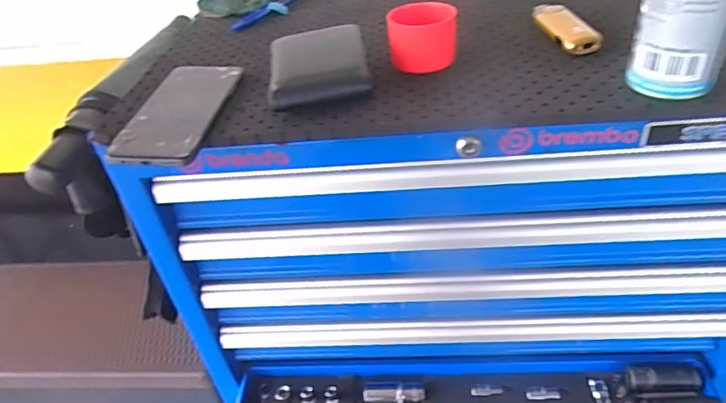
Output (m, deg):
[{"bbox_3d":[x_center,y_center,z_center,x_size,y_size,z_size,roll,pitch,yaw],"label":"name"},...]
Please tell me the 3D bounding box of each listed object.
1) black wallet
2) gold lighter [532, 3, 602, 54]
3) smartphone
[{"bbox_3d":[-0.042,-0.127,0.481,0.089,0.032,0.103,-8,38,0],"label":"black wallet"},{"bbox_3d":[0.205,-0.181,0.529,0.036,0.017,0.104,-10,38,-3],"label":"gold lighter"},{"bbox_3d":[-0.168,-0.086,0.478,0.075,0.015,0.158,-1,38,9],"label":"smartphone"}]

